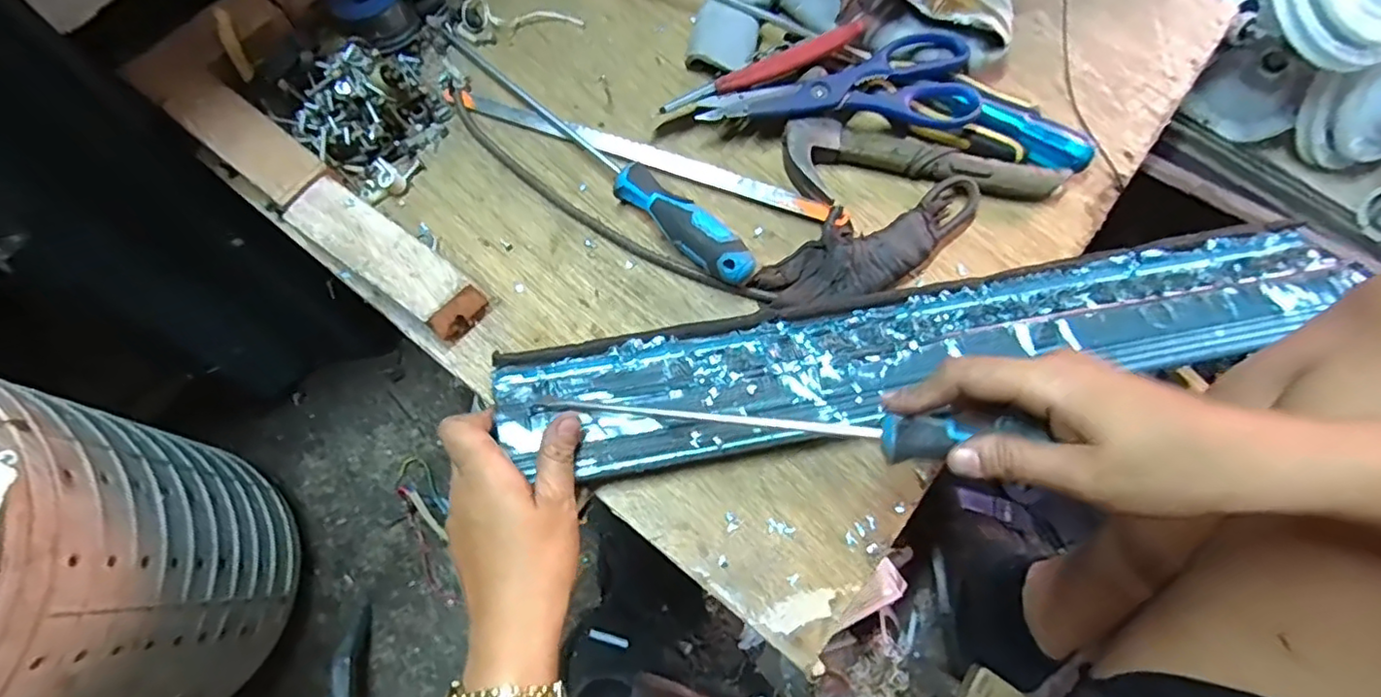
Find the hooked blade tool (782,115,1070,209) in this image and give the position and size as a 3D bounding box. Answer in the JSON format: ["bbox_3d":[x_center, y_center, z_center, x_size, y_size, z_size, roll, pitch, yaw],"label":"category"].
[{"bbox_3d":[0.166,-0.139,0.449,0.195,0.024,0.072,-4,72,-4],"label":"hooked blade tool"}]

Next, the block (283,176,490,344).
[{"bbox_3d":[-0.192,-0.056,0.397,0.123,0.040,0.038,35,74,9],"label":"block"}]

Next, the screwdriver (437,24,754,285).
[{"bbox_3d":[-0.071,-0.147,0.435,0.299,0.030,0.032,44,75,11],"label":"screwdriver"}]

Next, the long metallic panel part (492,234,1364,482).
[{"bbox_3d":[0.159,0.004,0.403,0.549,0.031,0.093,-10,73,-6],"label":"long metallic panel part"}]

